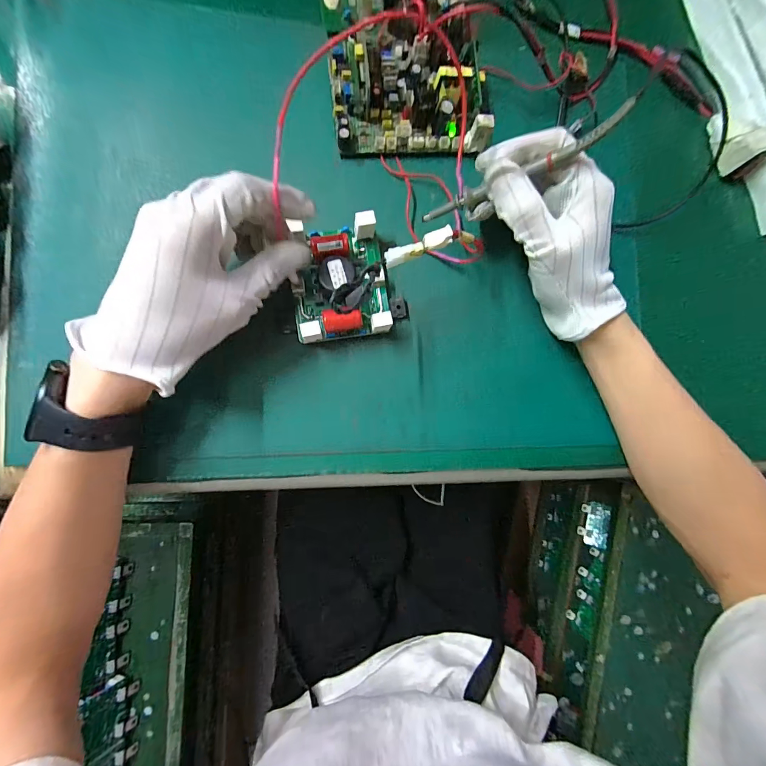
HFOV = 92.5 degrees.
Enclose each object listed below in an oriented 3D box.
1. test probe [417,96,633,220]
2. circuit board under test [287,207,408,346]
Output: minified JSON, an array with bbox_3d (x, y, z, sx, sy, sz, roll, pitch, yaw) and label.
[{"bbox_3d":[0.085,-0.133,0.235,0.130,0.014,0.012,-15,88,30],"label":"test probe"},{"bbox_3d":[-0.025,-0.077,0.274,0.082,0.033,0.084,-6,87,-6],"label":"circuit board under test"}]

